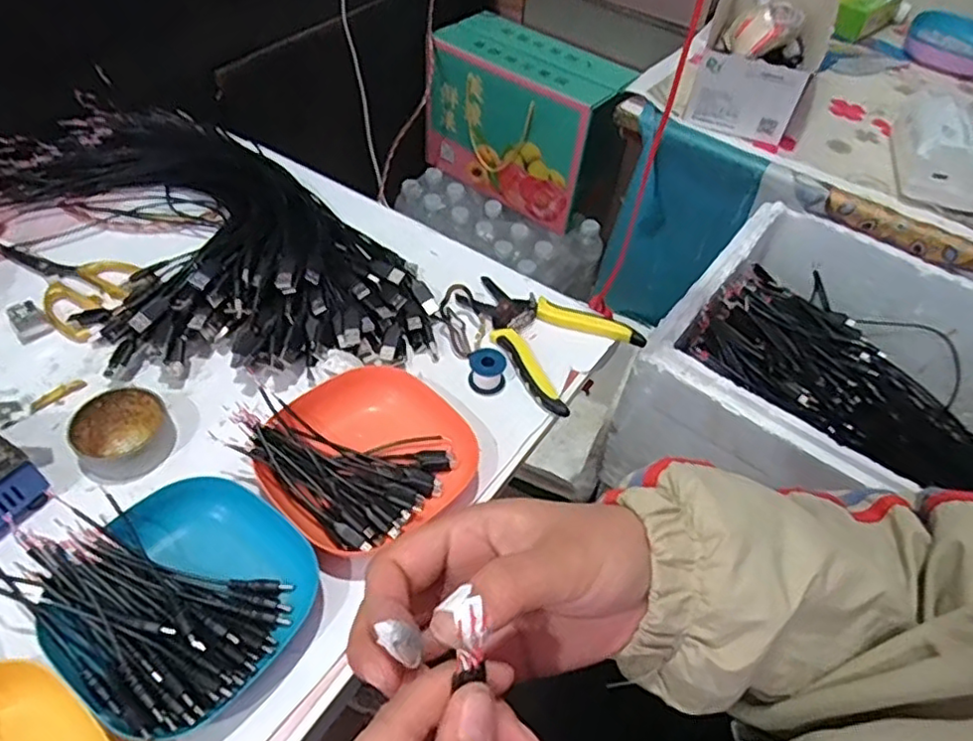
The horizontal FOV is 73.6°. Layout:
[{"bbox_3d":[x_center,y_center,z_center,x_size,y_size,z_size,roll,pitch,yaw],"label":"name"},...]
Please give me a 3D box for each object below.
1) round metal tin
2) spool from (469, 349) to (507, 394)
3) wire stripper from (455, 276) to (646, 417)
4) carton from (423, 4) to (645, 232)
[{"bbox_3d":[-0.264,0.045,0.474,0.061,0.026,0.062,3,50,-4],"label":"round metal tin"},{"bbox_3d":[0.001,0.000,0.539,0.030,0.027,0.031,3,50,-4],"label":"spool"},{"bbox_3d":[0.043,-0.036,0.578,0.154,0.021,0.113,38,56,23],"label":"wire stripper"},{"bbox_3d":[0.069,-0.442,1.154,0.329,0.237,0.158,31,54,19],"label":"carton"}]

